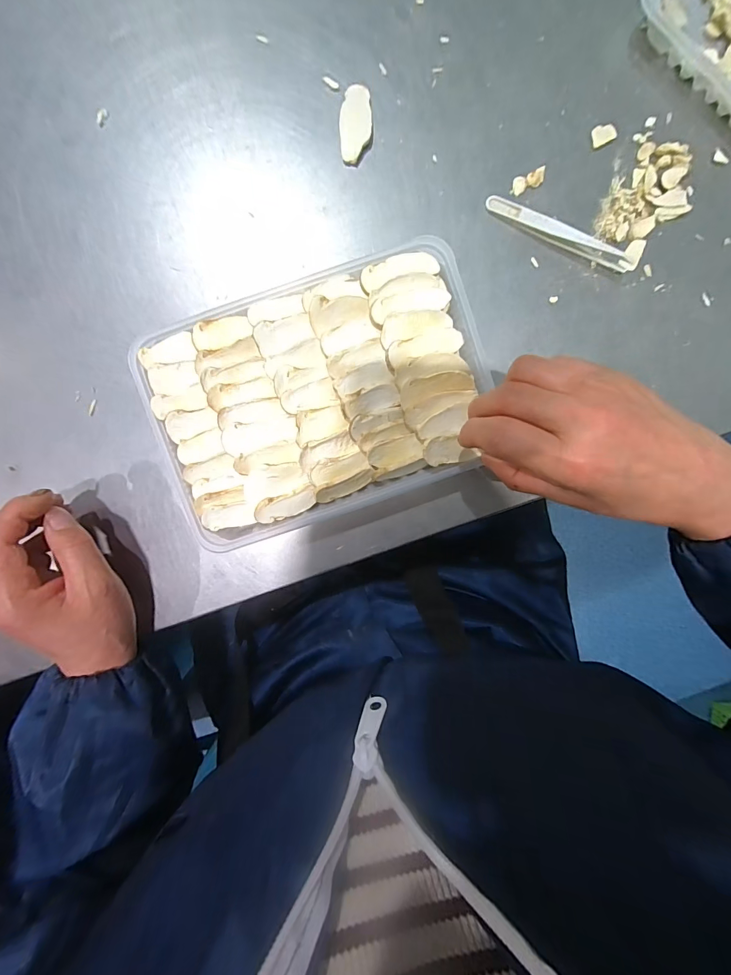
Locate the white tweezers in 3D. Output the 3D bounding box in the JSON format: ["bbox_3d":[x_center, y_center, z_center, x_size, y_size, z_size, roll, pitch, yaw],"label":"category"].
[{"bbox_3d":[0.142,-0.186,0.280,0.113,0.011,0.012,24,94,-2],"label":"white tweezers"}]

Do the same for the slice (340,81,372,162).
[{"bbox_3d":[-0.007,-0.261,0.276,0.022,0.005,0.048,0,94,-1],"label":"slice"}]

